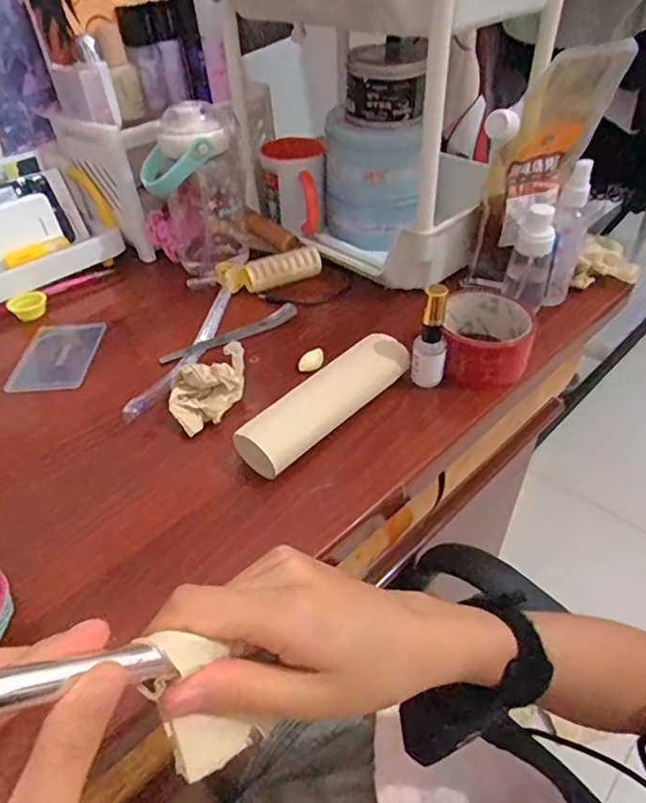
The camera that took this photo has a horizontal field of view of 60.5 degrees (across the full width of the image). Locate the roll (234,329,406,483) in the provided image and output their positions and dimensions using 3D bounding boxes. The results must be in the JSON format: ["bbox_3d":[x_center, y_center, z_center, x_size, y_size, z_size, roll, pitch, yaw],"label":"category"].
[{"bbox_3d":[0.006,-0.005,0.451,0.040,0.034,0.167,32,52,32],"label":"roll"}]

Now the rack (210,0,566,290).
[{"bbox_3d":[0.061,-0.334,0.610,0.246,0.308,0.315,-29,48,-26],"label":"rack"}]

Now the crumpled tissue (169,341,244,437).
[{"bbox_3d":[-0.094,-0.018,0.476,0.051,0.031,0.093,27,50,28],"label":"crumpled tissue"}]

